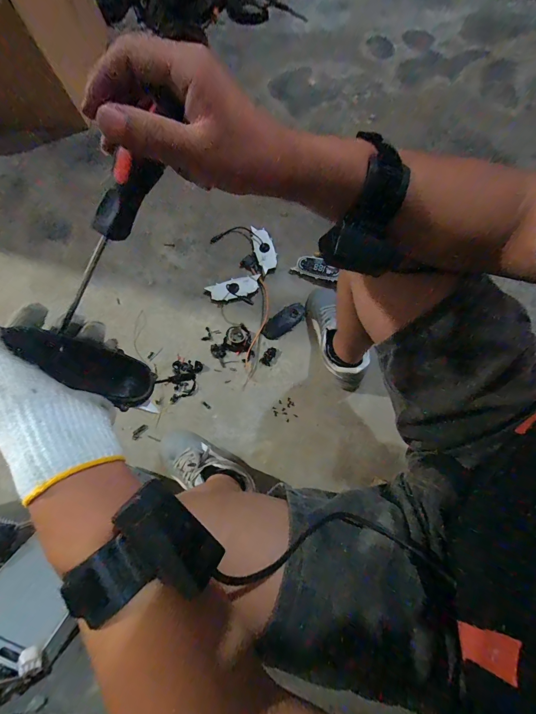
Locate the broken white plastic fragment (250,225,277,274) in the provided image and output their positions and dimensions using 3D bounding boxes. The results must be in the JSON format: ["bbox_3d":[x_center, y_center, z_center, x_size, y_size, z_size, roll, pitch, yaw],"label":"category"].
[{"bbox_3d":[-0.009,-0.304,0.891,0.053,0.020,0.152,-18,77,-3],"label":"broken white plastic fragment"}]

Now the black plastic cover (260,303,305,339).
[{"bbox_3d":[0.043,-0.095,0.850,0.126,0.012,0.058,-34,78,-7],"label":"black plastic cover"}]

